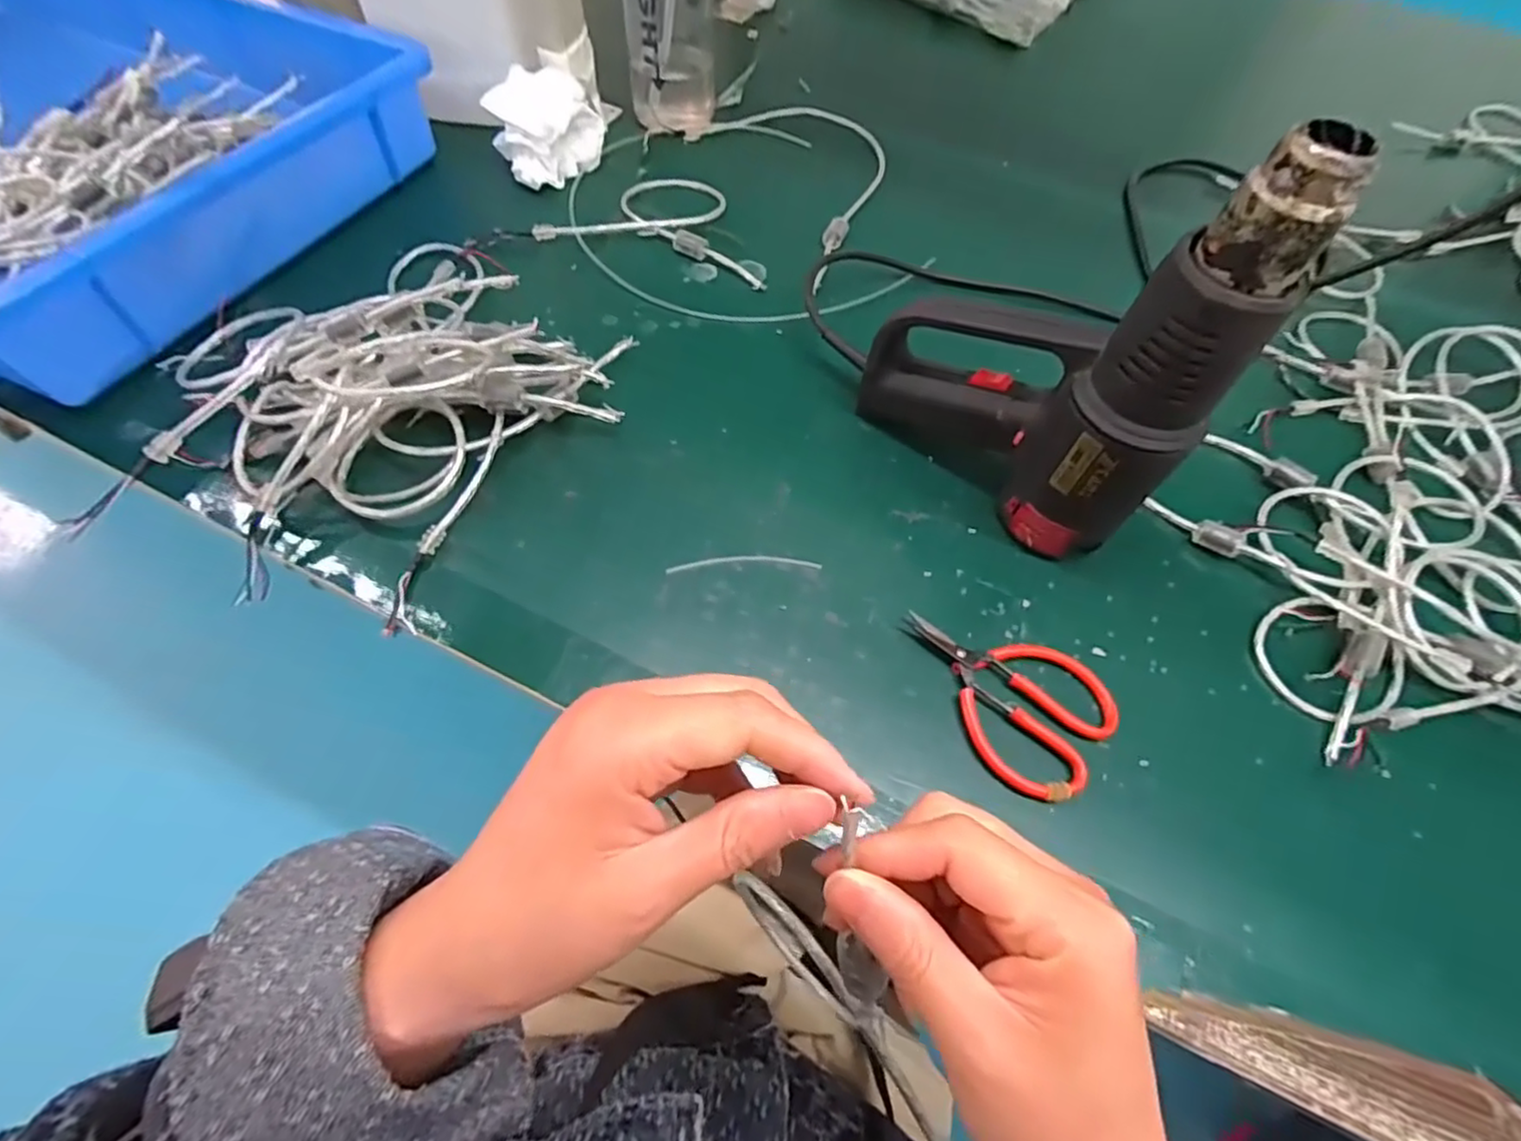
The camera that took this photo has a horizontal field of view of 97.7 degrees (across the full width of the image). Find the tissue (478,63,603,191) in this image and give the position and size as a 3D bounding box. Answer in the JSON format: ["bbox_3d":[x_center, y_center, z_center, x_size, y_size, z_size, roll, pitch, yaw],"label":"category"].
[{"bbox_3d":[-0.177,-0.371,0.554,0.090,0.056,0.063,-40,71,-21],"label":"tissue"}]

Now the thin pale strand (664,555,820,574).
[{"bbox_3d":[-0.009,-0.005,0.393,0.090,0.004,0.011,-3,62,-5],"label":"thin pale strand"}]

